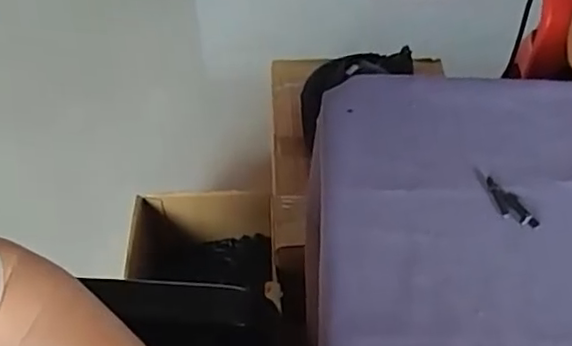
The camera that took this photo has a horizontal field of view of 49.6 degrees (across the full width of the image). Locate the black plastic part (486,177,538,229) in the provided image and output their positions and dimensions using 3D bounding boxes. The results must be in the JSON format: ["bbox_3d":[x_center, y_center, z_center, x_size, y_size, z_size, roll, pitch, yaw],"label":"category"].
[{"bbox_3d":[0.165,0.022,0.453,0.019,0.006,0.048,-12,51,-11],"label":"black plastic part"}]

